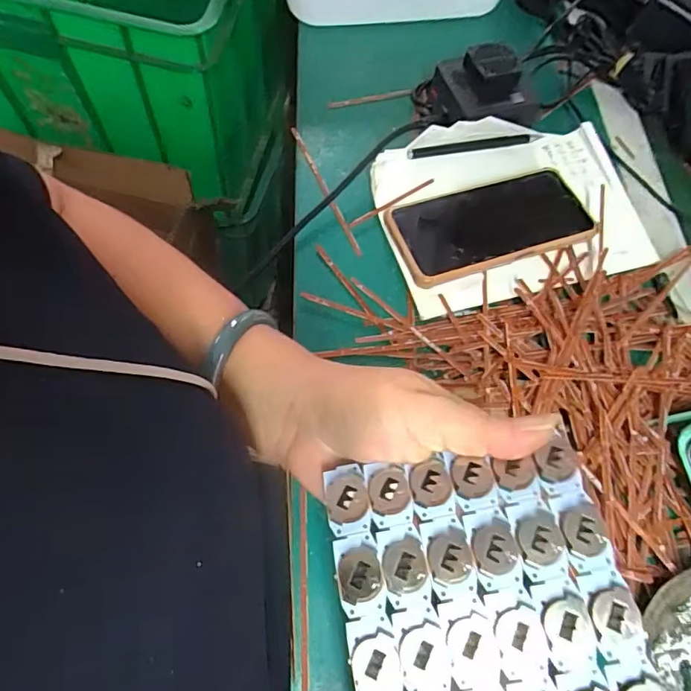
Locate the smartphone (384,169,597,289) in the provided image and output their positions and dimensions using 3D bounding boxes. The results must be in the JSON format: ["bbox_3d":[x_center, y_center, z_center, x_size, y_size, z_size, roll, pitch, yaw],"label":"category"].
[{"bbox_3d":[0.118,-0.100,0.409,0.157,0.016,0.075,-17,68,-10],"label":"smartphone"}]

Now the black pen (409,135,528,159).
[{"bbox_3d":[0.110,-0.176,0.448,0.114,0.010,0.006,-12,67,-8],"label":"black pen"}]

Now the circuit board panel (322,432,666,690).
[{"bbox_3d":[0.055,0.111,0.192,0.107,0.012,0.135,-11,70,1],"label":"circuit board panel"}]

